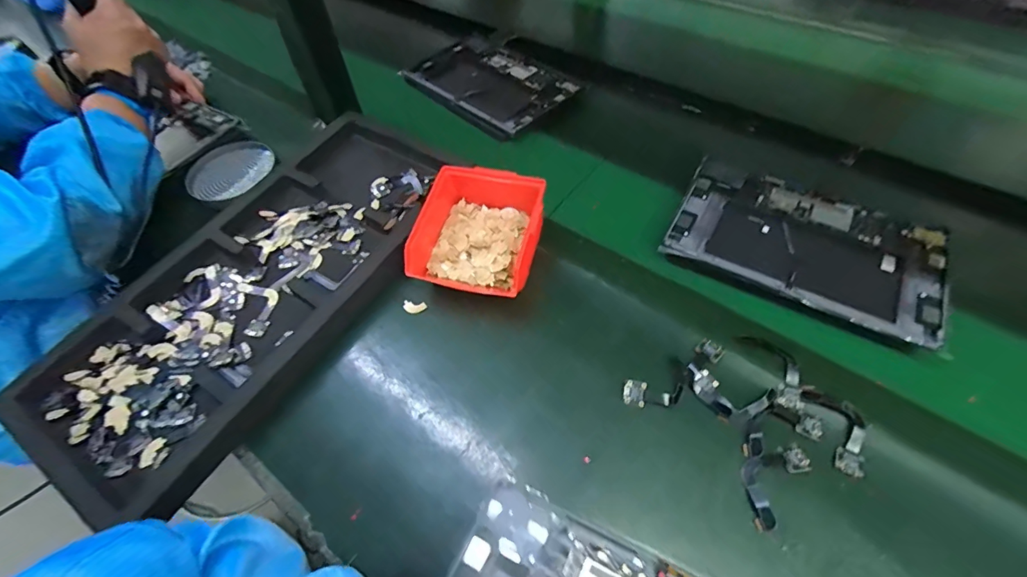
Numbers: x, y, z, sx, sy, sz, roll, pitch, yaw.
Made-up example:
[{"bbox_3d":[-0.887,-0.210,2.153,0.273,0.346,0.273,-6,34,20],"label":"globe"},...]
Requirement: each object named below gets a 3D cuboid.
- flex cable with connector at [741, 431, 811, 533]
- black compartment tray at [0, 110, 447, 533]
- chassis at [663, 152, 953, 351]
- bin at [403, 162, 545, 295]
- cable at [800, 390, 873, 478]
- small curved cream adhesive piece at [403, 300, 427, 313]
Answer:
[{"bbox_3d":[0.215,0.160,0.354,0.051,0.008,0.074,14,59,10],"label":"flex cable with connector"},{"bbox_3d":[-0.275,-0.019,0.494,0.247,0.037,0.513,27,62,17],"label":"black compartment tray"},{"bbox_3d":[0.311,-0.050,0.470,0.258,0.019,0.165,26,61,17],"label":"chassis"},{"bbox_3d":[-0.037,-0.061,0.484,0.122,0.078,0.135,13,58,9],"label":"bin"},{"bbox_3d":[0.277,0.117,0.364,0.036,0.012,0.070,-8,57,-4],"label":"cable"},{"bbox_3d":[-0.109,0.021,0.479,0.025,0.004,0.014,5,57,5],"label":"small curved cream adhesive piece"}]

